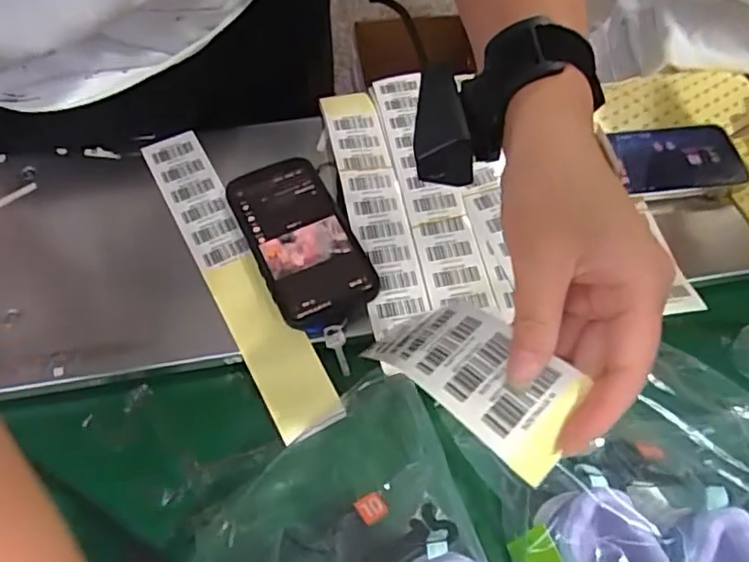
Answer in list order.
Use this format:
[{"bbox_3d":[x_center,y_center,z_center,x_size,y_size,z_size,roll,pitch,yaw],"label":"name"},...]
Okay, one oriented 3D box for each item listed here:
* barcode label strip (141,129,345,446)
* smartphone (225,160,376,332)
[{"bbox_3d":[-0.121,-0.010,0.525,0.050,0.027,0.309,-26,62,-15],"label":"barcode label strip"},{"bbox_3d":[-0.064,-0.036,0.521,0.081,0.014,0.162,-22,61,-13],"label":"smartphone"}]

